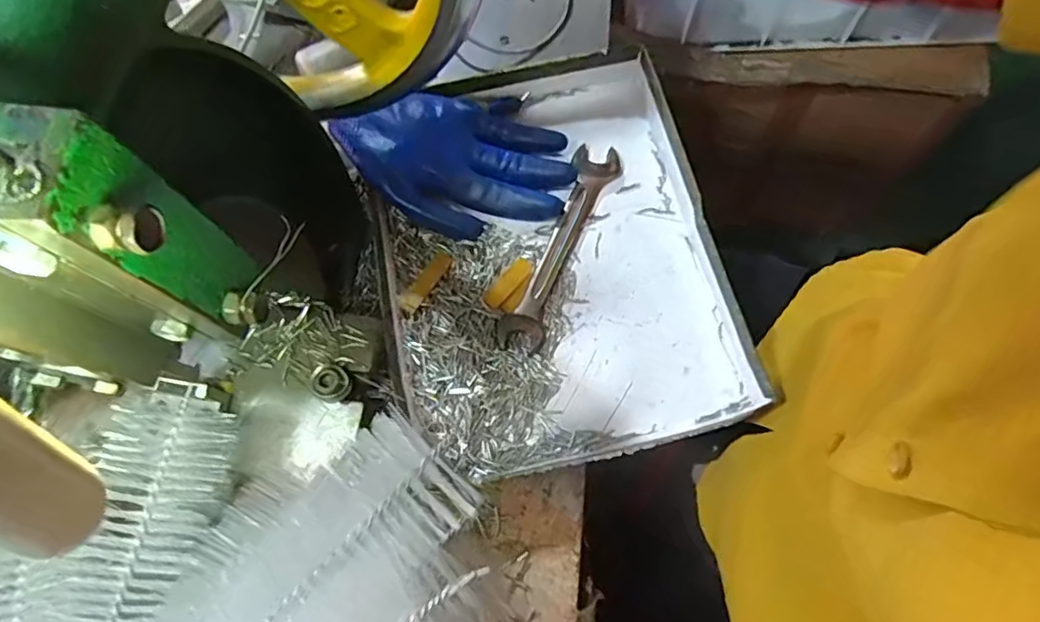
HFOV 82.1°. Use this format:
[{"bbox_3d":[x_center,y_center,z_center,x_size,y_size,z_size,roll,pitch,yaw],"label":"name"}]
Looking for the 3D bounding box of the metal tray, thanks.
[{"bbox_3d":[0.020,-0.044,0.435,0.232,0.040,0.292,-14,72,-3],"label":"metal tray"}]

